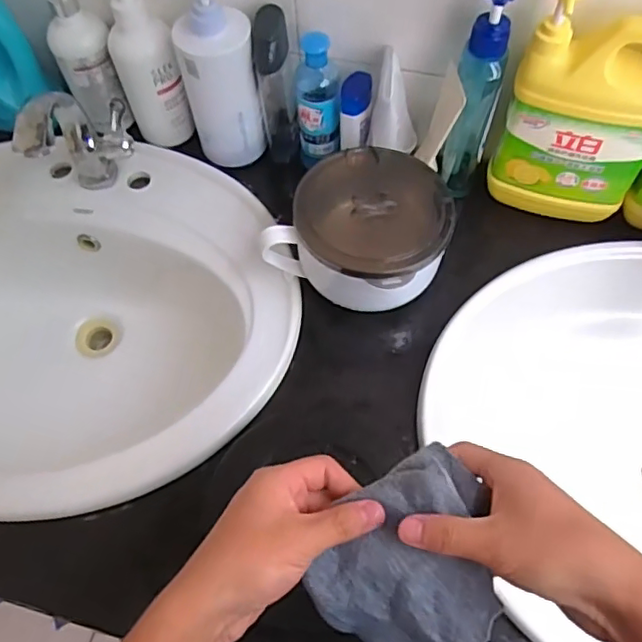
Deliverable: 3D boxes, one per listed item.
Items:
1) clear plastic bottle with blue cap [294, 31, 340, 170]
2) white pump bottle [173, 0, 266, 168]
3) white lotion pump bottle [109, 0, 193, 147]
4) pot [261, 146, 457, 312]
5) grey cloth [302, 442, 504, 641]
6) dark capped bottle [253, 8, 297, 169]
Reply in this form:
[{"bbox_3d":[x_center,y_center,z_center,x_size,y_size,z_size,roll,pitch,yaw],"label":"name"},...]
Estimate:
[{"bbox_3d":[-0.004,-0.239,0.649,0.047,0.155,0.043,-4,61,0],"label":"clear plastic bottle with blue cap"},{"bbox_3d":[-0.108,-0.266,0.641,0.086,0.197,0.062,0,61,2],"label":"white pump bottle"},{"bbox_3d":[-0.194,-0.287,0.646,0.055,0.206,0.063,-34,65,-16],"label":"white lotion pump bottle"},{"bbox_3d":[0.052,-0.104,0.604,0.158,0.086,0.169,-1,61,1],"label":"pot"},{"bbox_3d":[0.062,0.139,0.352,0.102,0.053,0.121,26,68,14],"label":"grey cloth"},{"bbox_3d":[-0.050,-0.264,0.666,0.044,0.171,0.052,-7,61,-2],"label":"dark capped bottle"}]

